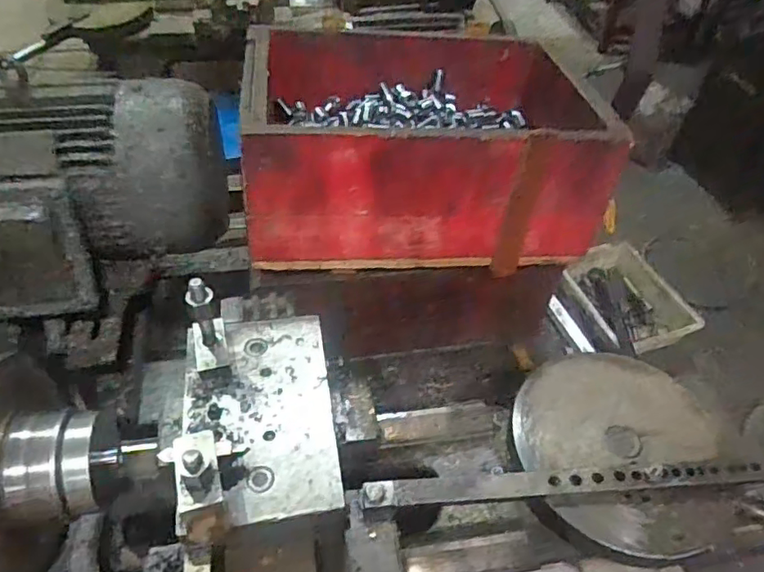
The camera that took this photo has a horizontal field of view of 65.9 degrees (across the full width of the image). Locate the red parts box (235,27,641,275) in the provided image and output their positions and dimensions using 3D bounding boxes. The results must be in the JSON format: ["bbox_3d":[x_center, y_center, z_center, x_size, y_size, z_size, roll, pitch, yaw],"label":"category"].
[{"bbox_3d":[0.038,-0.153,0.626,0.336,0.155,0.246,-4,46,-6],"label":"red parts box"}]

